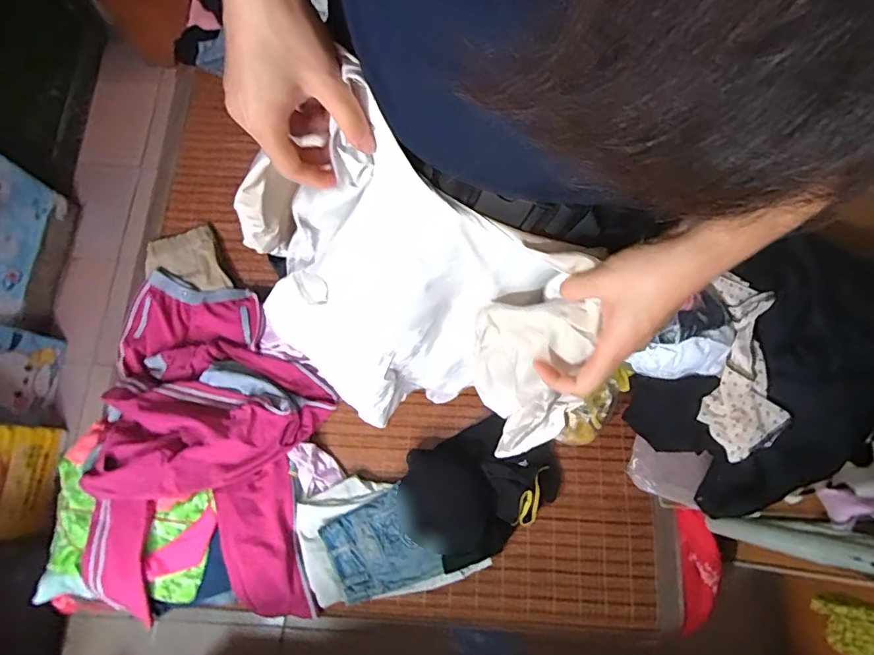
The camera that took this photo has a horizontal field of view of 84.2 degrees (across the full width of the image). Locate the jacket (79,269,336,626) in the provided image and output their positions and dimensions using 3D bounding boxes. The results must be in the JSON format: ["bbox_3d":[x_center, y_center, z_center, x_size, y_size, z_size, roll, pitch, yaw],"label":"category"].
[{"bbox_3d":[-0.548,0.252,1.158,0.501,0.125,0.807,-4,75,-1],"label":"jacket"}]

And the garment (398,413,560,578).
[{"bbox_3d":[0.107,0.380,1.163,0.381,0.066,0.282,-24,76,-6],"label":"garment"}]

